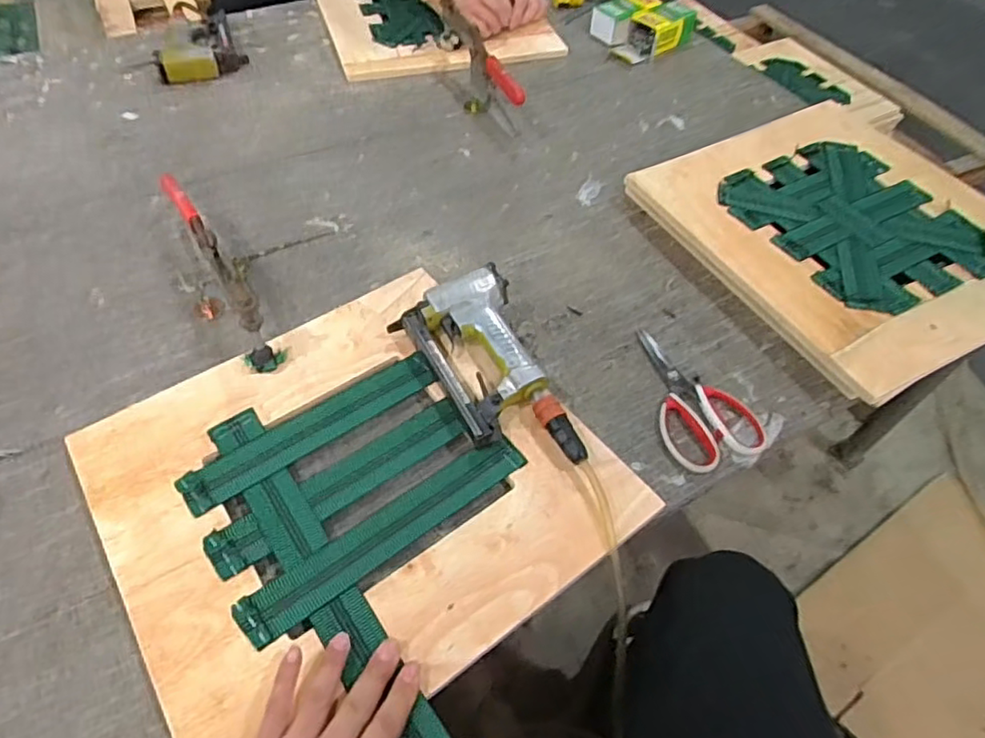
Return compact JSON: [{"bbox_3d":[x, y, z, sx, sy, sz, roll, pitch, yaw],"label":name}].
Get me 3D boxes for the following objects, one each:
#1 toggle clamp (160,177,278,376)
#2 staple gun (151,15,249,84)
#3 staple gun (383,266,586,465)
[{"bbox_3d":[-0.308,-0.125,0.719,0.048,0.108,0.293,-25,58,-21],"label":"toggle clamp"},{"bbox_3d":[-0.517,-0.566,1.091,0.142,0.044,0.189,-19,56,-17],"label":"staple gun"},{"bbox_3d":[0.005,0.006,0.666,0.128,0.055,0.248,-25,58,-21],"label":"staple gun"}]

